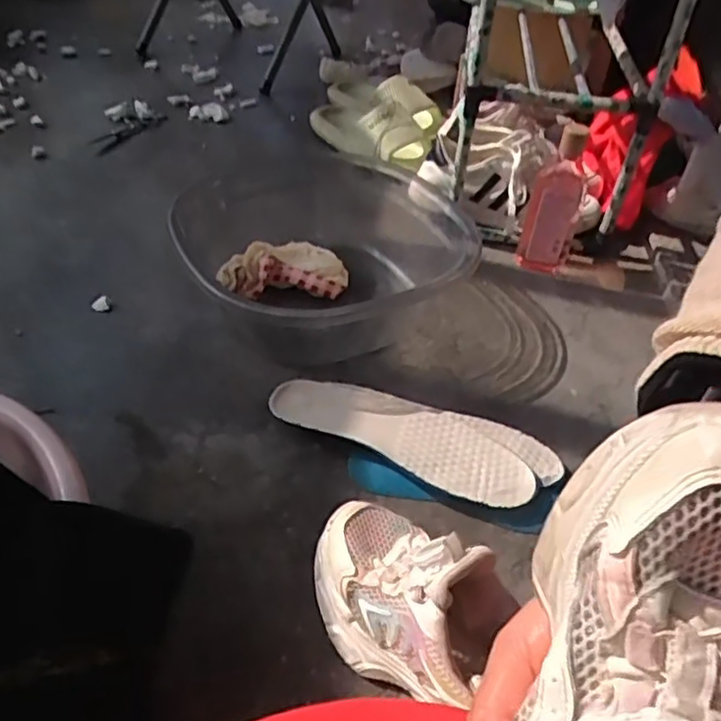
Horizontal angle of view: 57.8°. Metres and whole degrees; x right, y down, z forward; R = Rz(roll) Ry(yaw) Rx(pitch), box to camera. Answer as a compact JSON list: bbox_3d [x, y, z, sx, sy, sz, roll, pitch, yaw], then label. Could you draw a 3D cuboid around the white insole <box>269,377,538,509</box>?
[{"bbox_3d":[0.035,0.068,0.588,0.237,0.025,0.085,19,44,13],"label":"white insole"}]

